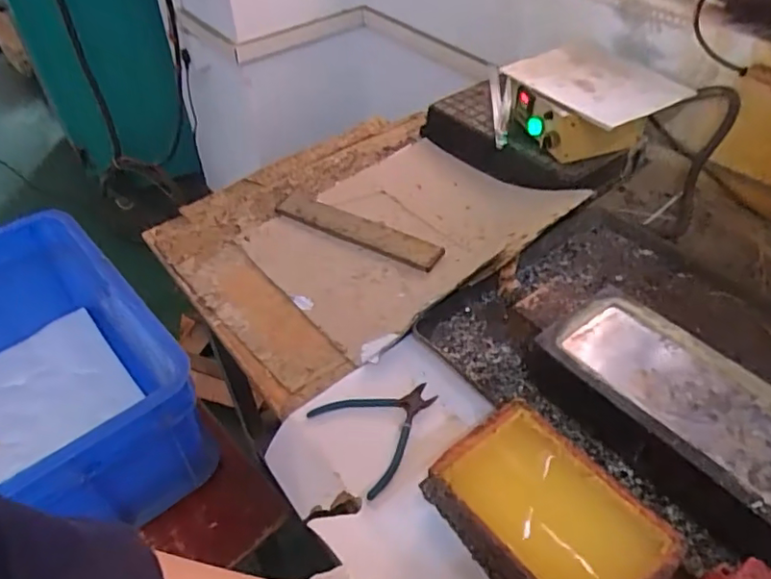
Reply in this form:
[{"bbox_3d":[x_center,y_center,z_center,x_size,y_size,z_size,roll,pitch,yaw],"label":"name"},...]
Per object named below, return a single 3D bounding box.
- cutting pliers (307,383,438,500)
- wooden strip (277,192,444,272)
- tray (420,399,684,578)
[{"bbox_3d":[-0.002,0.150,0.662,0.131,0.008,0.128,-28,50,-25],"label":"cutting pliers"},{"bbox_3d":[-0.047,-0.099,0.939,0.298,0.012,0.055,23,50,24],"label":"wooden strip"},{"bbox_3d":[0.147,0.216,0.544,0.141,0.063,0.203,-28,50,-25],"label":"tray"}]

